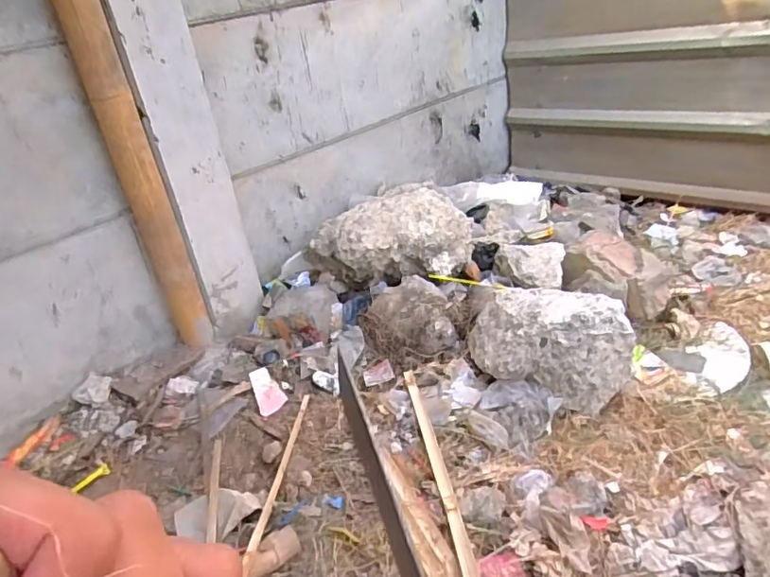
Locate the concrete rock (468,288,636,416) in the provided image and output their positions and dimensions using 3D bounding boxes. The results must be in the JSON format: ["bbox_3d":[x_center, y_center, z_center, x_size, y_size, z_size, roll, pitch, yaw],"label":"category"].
[{"bbox_3d":[0.372,0.103,1.270,0.339,0.211,0.293,-1,31,11],"label":"concrete rock"}]

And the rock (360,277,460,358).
[{"bbox_3d":[0.061,0.084,1.426,0.227,0.115,0.226,-16,30,-11],"label":"rock"}]

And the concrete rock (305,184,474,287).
[{"bbox_3d":[0.006,-0.146,1.571,0.481,0.188,0.225,-5,30,9],"label":"concrete rock"}]

